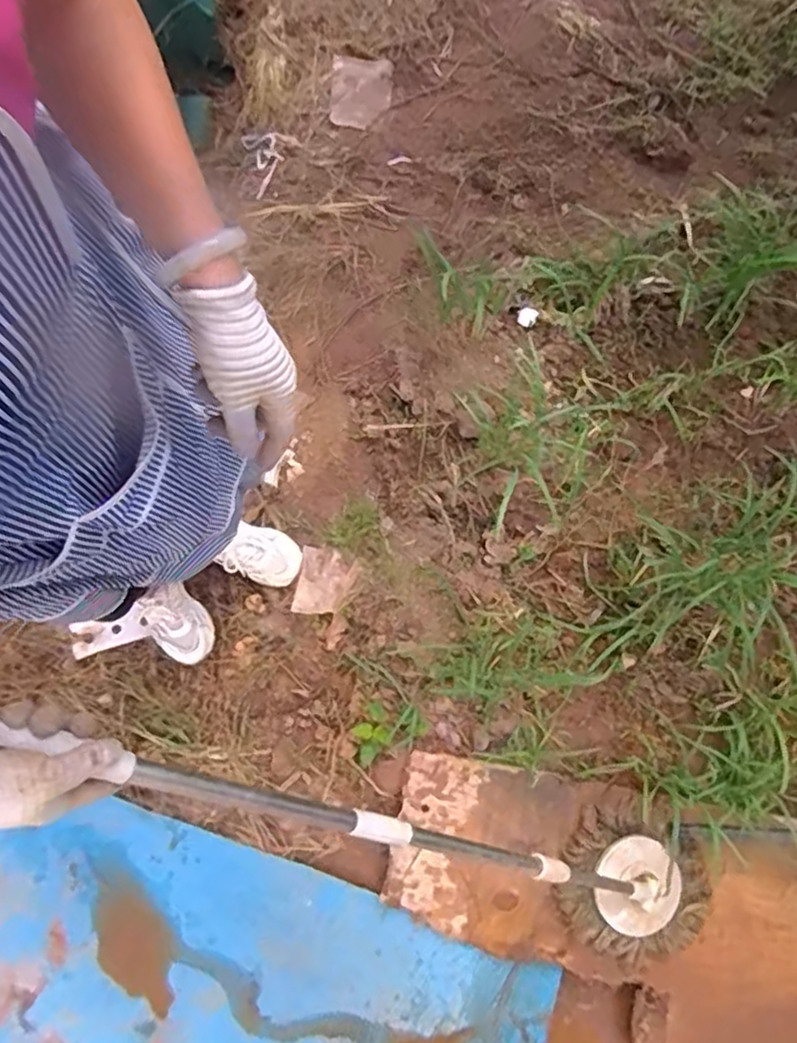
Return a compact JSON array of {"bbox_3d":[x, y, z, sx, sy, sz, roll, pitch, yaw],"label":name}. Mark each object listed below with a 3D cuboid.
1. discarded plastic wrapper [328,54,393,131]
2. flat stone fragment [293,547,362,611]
[{"bbox_3d":[-0.087,-0.999,1.540,0.139,0.026,0.178,2,76,0],"label":"discarded plastic wrapper"},{"bbox_3d":[-0.142,0.114,1.250,0.118,0.020,0.129,11,64,13],"label":"flat stone fragment"}]

